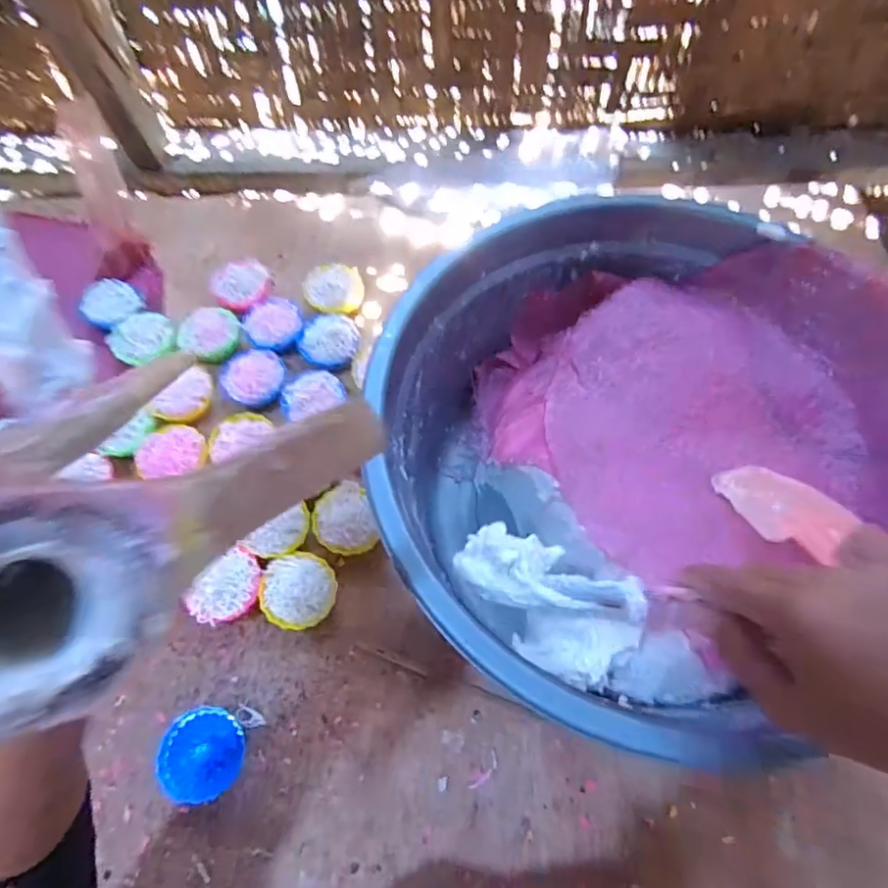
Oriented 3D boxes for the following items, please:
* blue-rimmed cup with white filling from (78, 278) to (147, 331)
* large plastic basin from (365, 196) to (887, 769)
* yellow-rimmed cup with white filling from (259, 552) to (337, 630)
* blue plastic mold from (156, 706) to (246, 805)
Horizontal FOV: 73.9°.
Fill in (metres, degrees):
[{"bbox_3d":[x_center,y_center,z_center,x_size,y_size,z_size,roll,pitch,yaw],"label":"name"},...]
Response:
[{"bbox_3d":[-0.355,-0.148,0.633,0.056,0.024,0.060,38,69,19],"label":"blue-rimmed cup with white filling"},{"bbox_3d":[0.161,0.008,0.470,0.386,0.194,0.386,-1,62,1],"label":"large plastic basin"},{"bbox_3d":[-0.122,0.127,0.500,0.061,0.035,0.059,-1,62,1],"label":"yellow-rimmed cup with white filling"},{"bbox_3d":[-0.184,0.237,0.447,0.061,0.020,0.062,6,61,-8],"label":"blue plastic mold"}]

